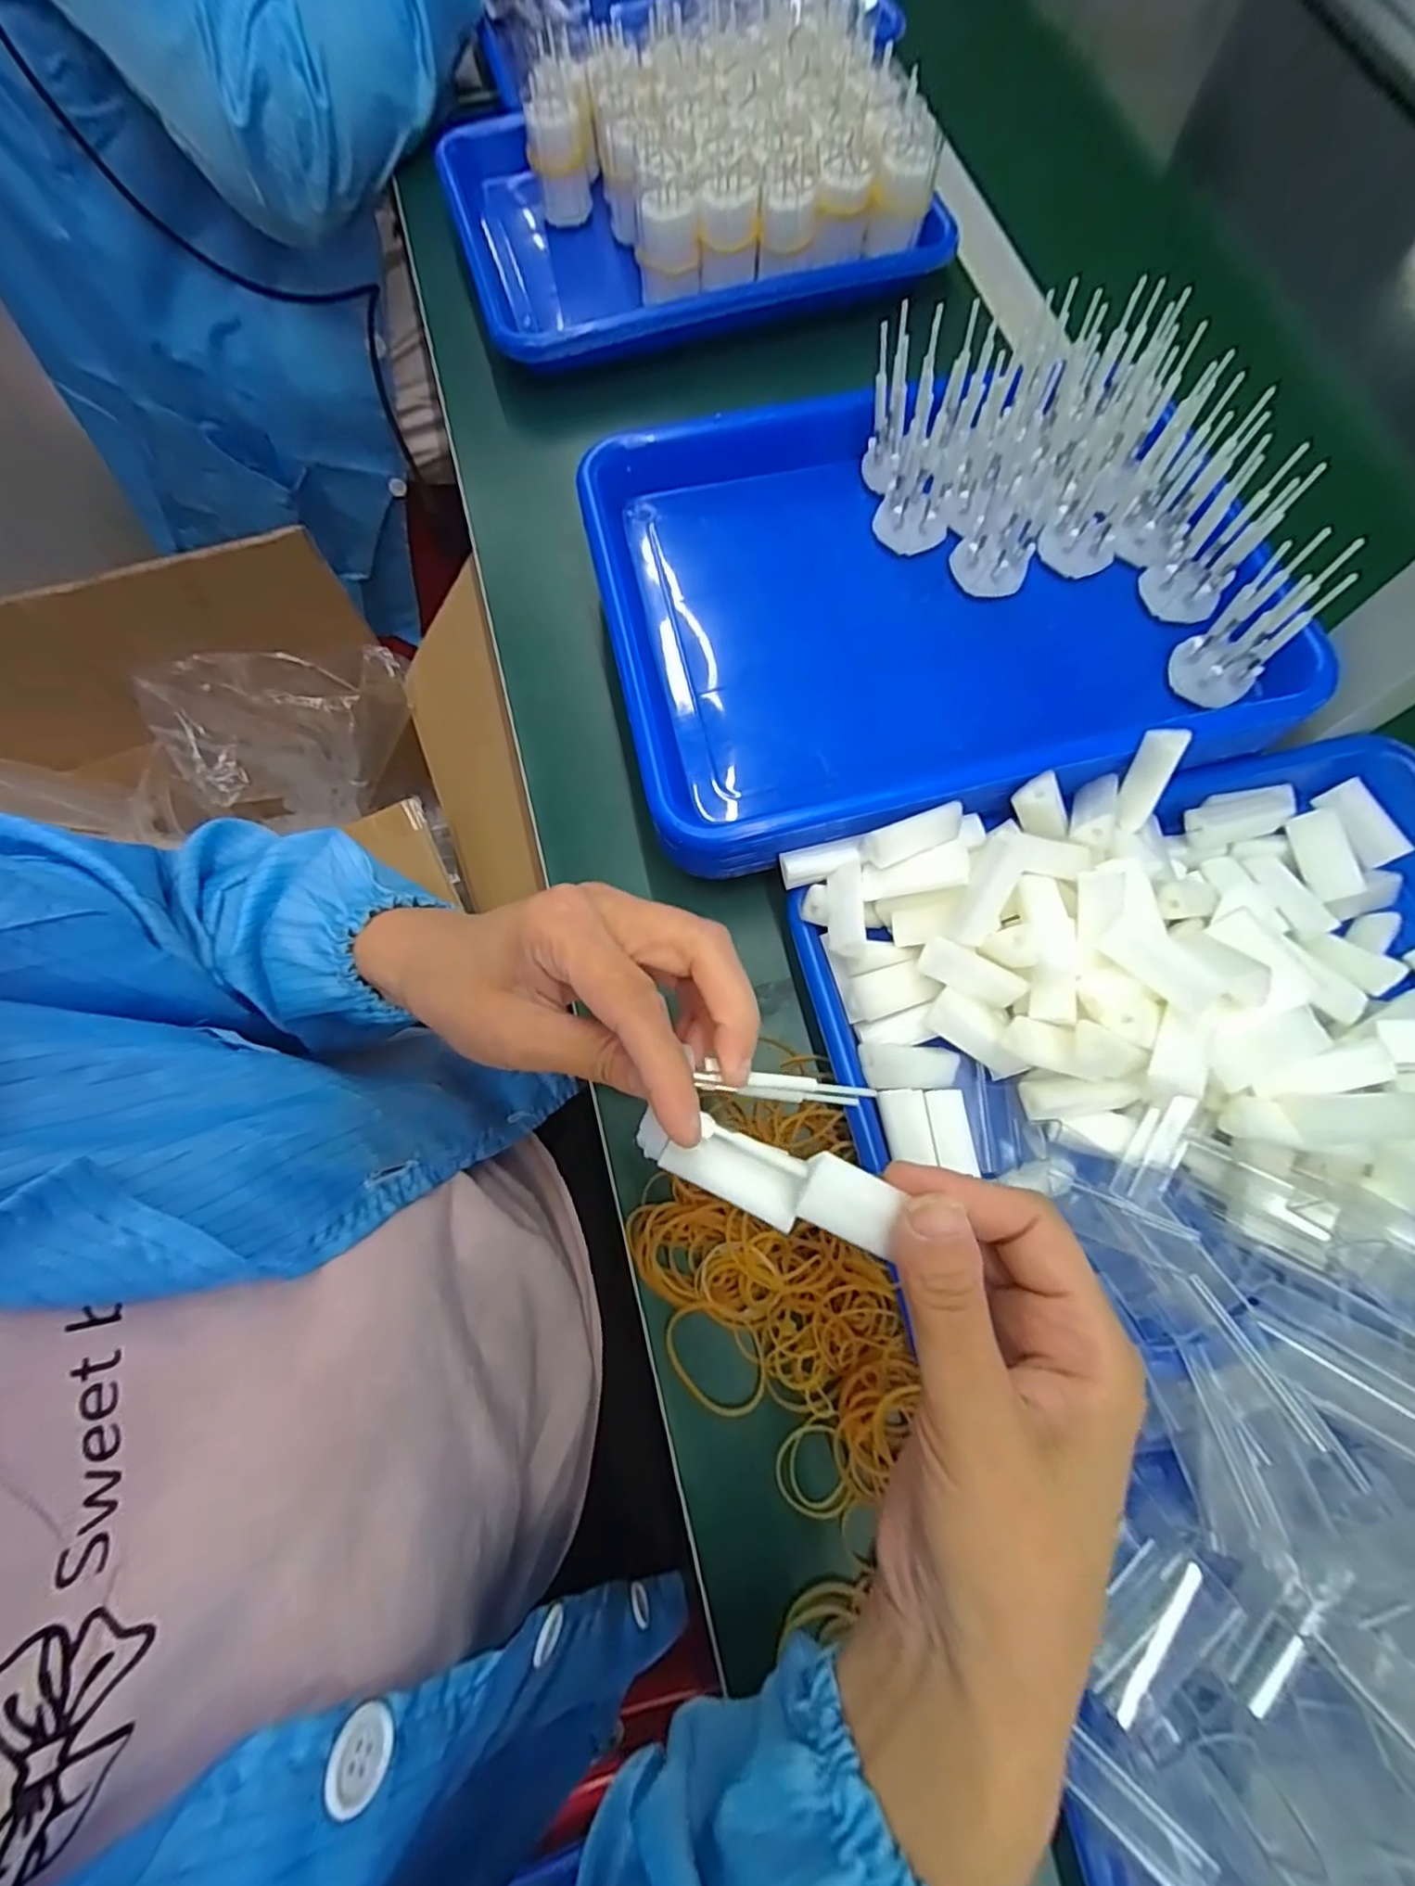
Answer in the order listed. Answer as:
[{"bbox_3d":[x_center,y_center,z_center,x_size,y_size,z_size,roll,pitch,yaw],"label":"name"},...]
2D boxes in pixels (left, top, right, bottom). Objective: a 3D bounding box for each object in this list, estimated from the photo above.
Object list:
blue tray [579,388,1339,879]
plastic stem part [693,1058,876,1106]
[{"bbox_3d":[0.108,-0.180,0.358,0.318,0.048,0.252,-13,73,-3],"label":"blue tray"},{"bbox_3d":[0.027,0.049,0.231,0.061,0.004,0.010,9,73,-11],"label":"plastic stem part"}]

